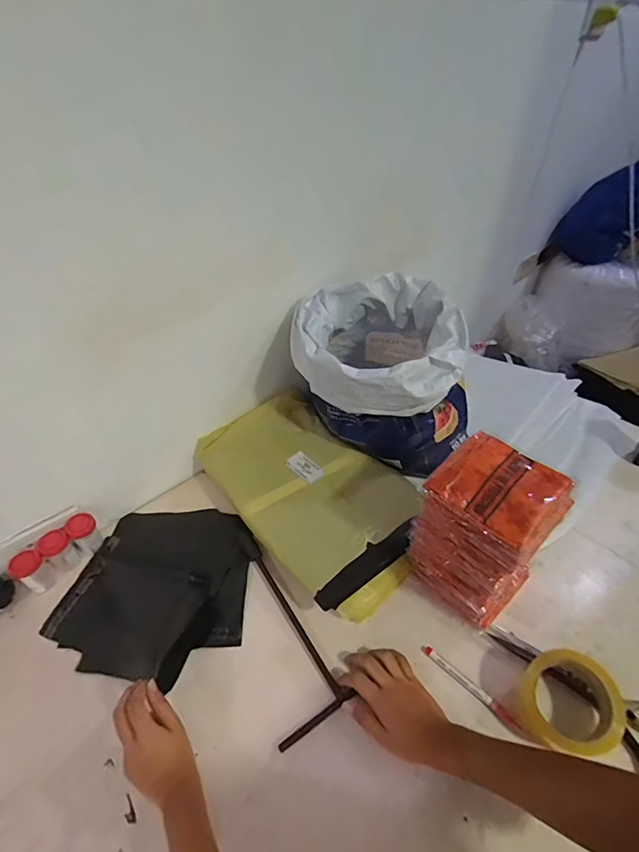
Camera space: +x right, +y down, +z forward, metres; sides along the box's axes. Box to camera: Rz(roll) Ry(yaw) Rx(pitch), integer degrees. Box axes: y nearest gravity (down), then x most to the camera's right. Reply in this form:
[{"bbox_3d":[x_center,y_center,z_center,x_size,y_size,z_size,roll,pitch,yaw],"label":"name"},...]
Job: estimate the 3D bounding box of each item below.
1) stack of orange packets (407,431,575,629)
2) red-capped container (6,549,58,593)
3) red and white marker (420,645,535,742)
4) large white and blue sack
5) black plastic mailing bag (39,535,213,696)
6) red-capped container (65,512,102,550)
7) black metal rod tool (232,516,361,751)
[{"bbox_3d":[0.222,0.153,0.567,0.125,0.237,0.136,-33,49,-29],"label":"stack of orange packets"},{"bbox_3d":[-0.454,0.231,0.651,0.041,0.065,0.037,-31,49,-27],"label":"red-capped container"},{"bbox_3d":[0.198,0.338,0.528,0.014,0.009,0.149,-34,50,-30],"label":"red and white marker"},{"bbox_3d":[0.115,-0.116,0.781,0.311,0.233,0.323,-3,42,0],"label":"large white and blue sack"},{"bbox_3d":[-0.293,0.266,0.615,0.249,0.058,0.162,14,45,18],"label":"black plastic mailing bag"},{"bbox_3d":[-0.397,0.183,0.698,0.038,0.072,0.044,30,52,32],"label":"red-capped container"},{"bbox_3d":[-0.084,0.268,0.622,0.092,0.030,0.353,-21,43,-19],"label":"black metal rod tool"}]

